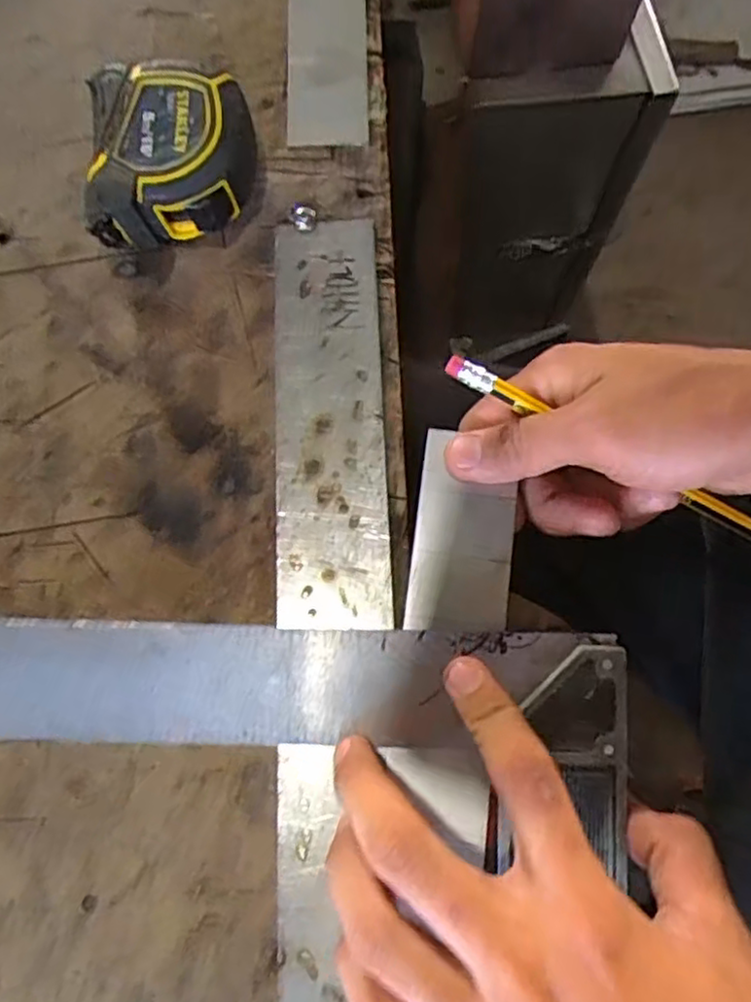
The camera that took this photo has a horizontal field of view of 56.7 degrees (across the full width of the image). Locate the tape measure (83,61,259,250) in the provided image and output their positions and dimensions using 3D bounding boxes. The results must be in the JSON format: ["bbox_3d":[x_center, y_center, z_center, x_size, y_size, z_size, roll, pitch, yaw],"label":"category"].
[{"bbox_3d":[-0.086,-0.146,0.303,0.071,0.039,0.072,2,75,2],"label":"tape measure"}]

